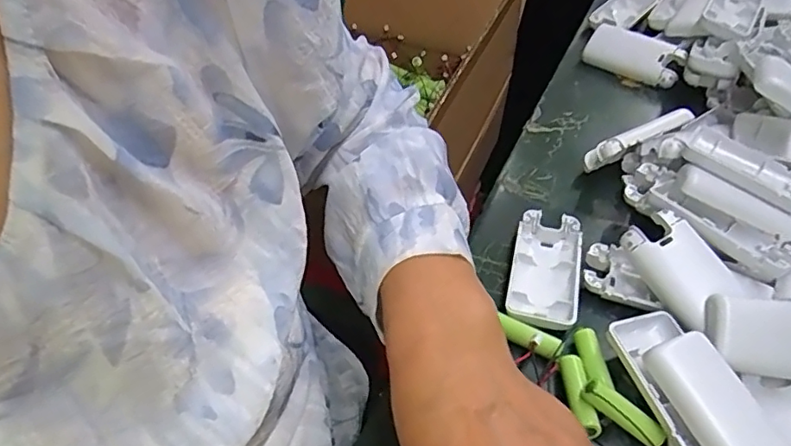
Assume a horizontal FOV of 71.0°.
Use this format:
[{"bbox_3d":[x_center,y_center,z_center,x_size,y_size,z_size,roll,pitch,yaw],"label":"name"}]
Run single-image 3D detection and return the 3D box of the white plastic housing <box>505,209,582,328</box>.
[{"bbox_3d":[0.106,0.031,0.391,0.045,0.014,0.093,11,50,10],"label":"white plastic housing"}]

